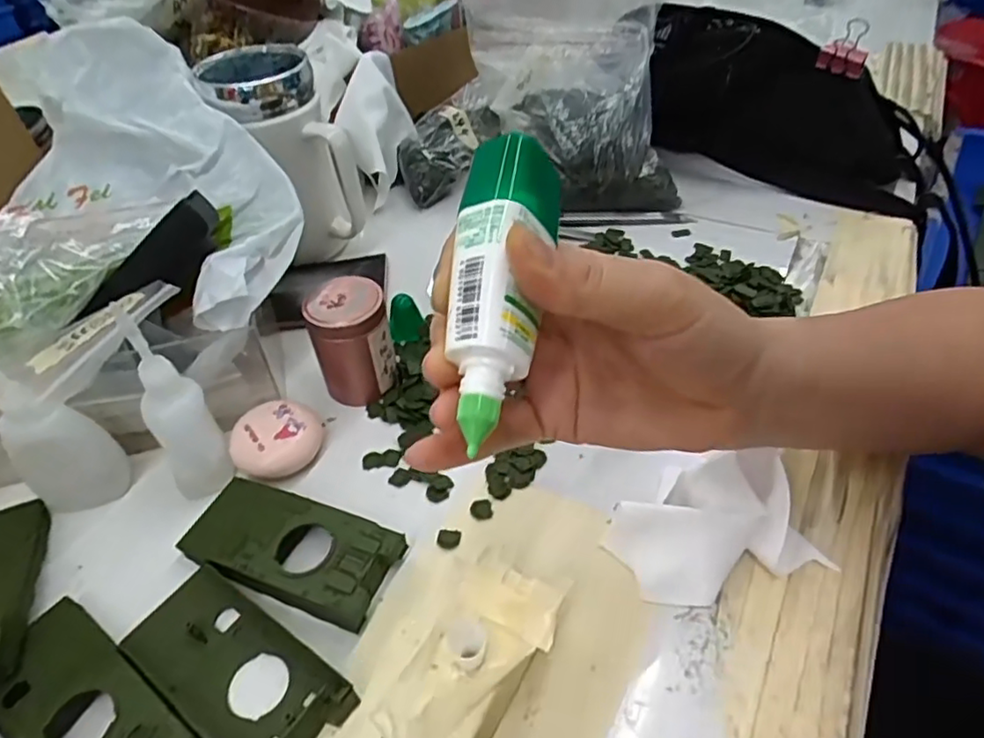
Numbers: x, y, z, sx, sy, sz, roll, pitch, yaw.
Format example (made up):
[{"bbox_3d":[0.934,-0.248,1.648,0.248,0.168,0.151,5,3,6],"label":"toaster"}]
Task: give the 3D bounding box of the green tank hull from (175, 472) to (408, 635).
[{"bbox_3d":[-0.098,0.085,0.310,0.104,0.024,0.049,14,48,19],"label":"green tank hull"}]

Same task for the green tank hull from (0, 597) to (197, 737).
[{"bbox_3d":[-0.168,0.138,0.263,0.104,0.022,0.045,25,52,27],"label":"green tank hull"}]

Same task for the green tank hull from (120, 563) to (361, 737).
[{"bbox_3d":[-0.111,0.124,0.274,0.106,0.017,0.048,25,52,27],"label":"green tank hull"}]

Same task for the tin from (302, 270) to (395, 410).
[{"bbox_3d":[-0.083,-0.017,0.380,0.044,0.067,0.043,-3,45,3],"label":"tin"}]

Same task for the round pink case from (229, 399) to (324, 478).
[{"bbox_3d":[-0.119,0.039,0.357,0.048,0.022,0.045,-3,45,3],"label":"round pink case"}]

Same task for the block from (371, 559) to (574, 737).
[{"bbox_3d":[-0.004,0.117,0.257,0.047,0.043,0.084,15,47,19],"label":"block"}]

